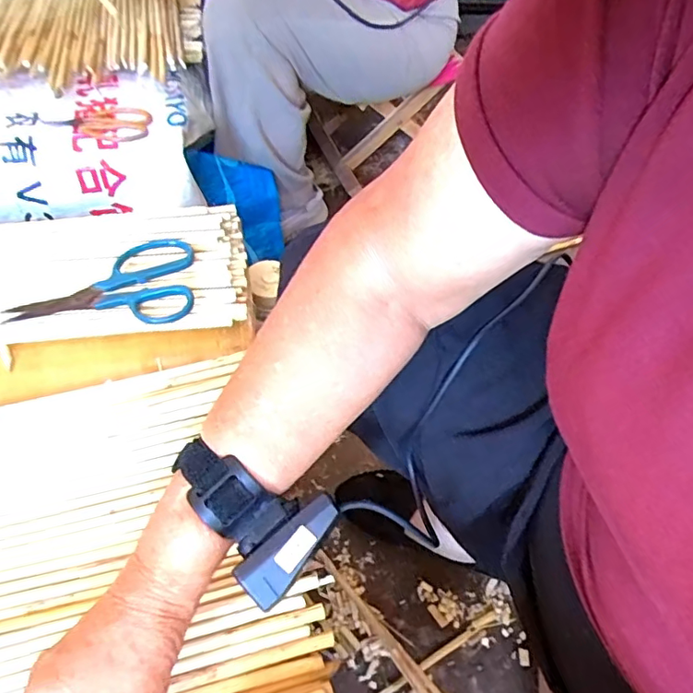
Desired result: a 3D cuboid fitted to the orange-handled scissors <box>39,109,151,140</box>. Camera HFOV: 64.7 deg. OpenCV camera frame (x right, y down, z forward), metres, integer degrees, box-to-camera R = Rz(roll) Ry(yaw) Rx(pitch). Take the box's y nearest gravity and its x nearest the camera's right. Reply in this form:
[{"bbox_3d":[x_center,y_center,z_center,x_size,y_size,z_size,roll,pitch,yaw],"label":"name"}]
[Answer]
[{"bbox_3d":[-0.291,-0.261,0.651,0.114,0.012,0.054,-17,54,-17],"label":"orange-handled scissors"}]

